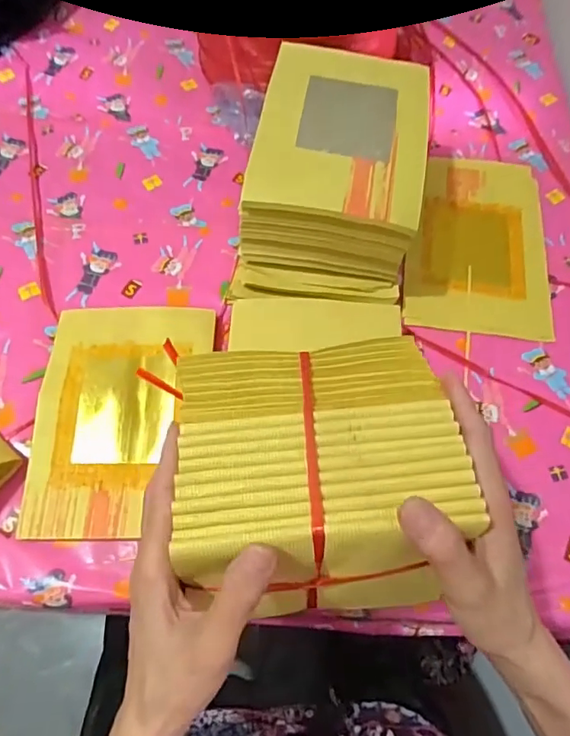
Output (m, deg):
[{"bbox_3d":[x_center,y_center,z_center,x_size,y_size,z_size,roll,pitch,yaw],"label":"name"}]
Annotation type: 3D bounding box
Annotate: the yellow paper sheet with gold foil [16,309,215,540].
[{"bbox_3d":[-0.153,0.039,0.488,0.154,0.022,0.230,0,64,-3],"label":"yellow paper sheet with gold foil"}]

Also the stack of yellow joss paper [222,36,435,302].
[{"bbox_3d":[0.051,-0.198,0.548,0.174,0.136,0.235,7,64,1],"label":"stack of yellow joss paper"}]

